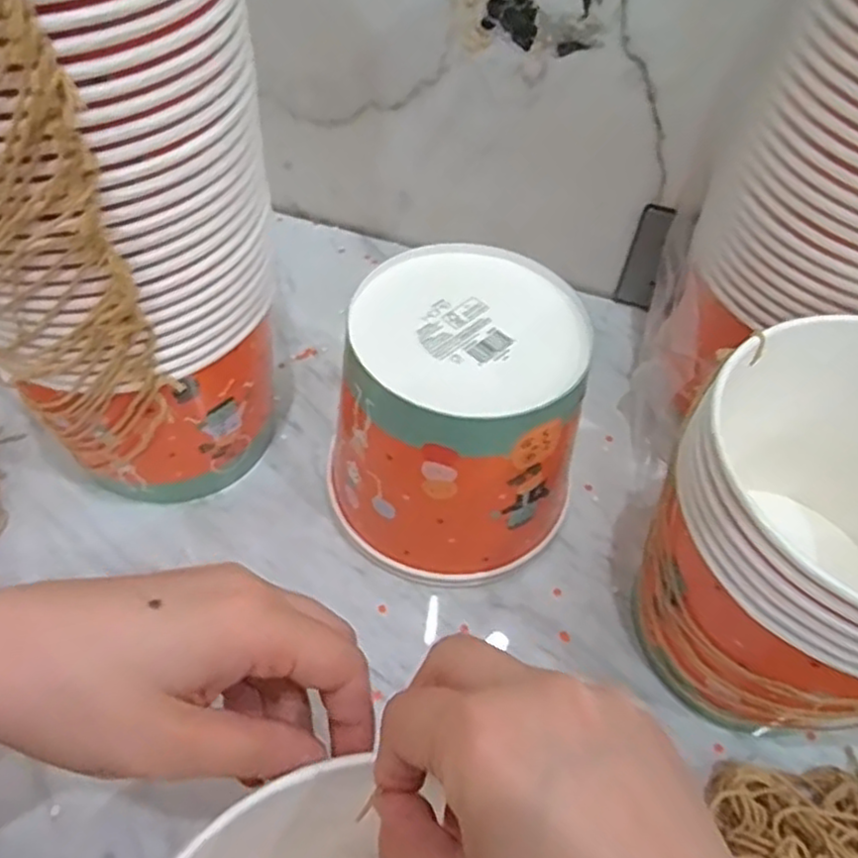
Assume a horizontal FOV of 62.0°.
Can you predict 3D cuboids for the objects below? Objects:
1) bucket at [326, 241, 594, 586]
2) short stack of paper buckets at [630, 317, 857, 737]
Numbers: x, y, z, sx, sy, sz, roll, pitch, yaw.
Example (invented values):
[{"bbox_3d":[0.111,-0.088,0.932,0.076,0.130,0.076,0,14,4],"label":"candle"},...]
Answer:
[{"bbox_3d":[0.014,-0.005,0.428,0.141,0.140,0.148,7,53,1],"label":"bucket"},{"bbox_3d":[0.189,0.067,0.362,0.152,0.176,0.149,23,55,13],"label":"short stack of paper buckets"}]

